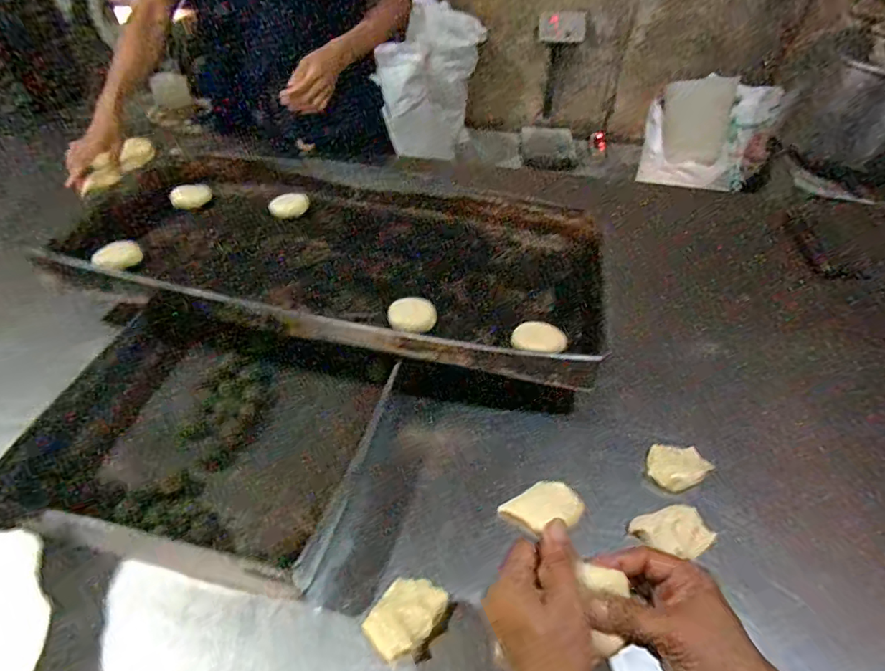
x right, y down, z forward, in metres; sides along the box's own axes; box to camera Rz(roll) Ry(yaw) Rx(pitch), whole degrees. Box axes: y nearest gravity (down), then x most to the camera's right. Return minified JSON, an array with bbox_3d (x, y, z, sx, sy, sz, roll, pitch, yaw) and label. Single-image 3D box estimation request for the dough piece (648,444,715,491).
[{"bbox_3d":[0.290,0.157,0.617,0.070,0.019,0.063,-31,53,-28],"label":"dough piece"}]

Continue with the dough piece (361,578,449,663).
[{"bbox_3d":[-0.036,0.273,0.485,0.055,0.027,0.075,26,50,23],"label":"dough piece"}]

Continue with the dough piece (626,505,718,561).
[{"bbox_3d":[0.254,0.218,0.552,0.076,0.025,0.052,-10,46,-11],"label":"dough piece"}]

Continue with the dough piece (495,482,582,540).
[{"bbox_3d":[0.115,0.201,0.570,0.082,0.030,0.056,-22,49,-21],"label":"dough piece"}]

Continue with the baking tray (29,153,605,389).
[{"bbox_3d":[-0.177,-0.146,0.817,0.836,0.059,0.390,11,49,10],"label":"baking tray"}]

